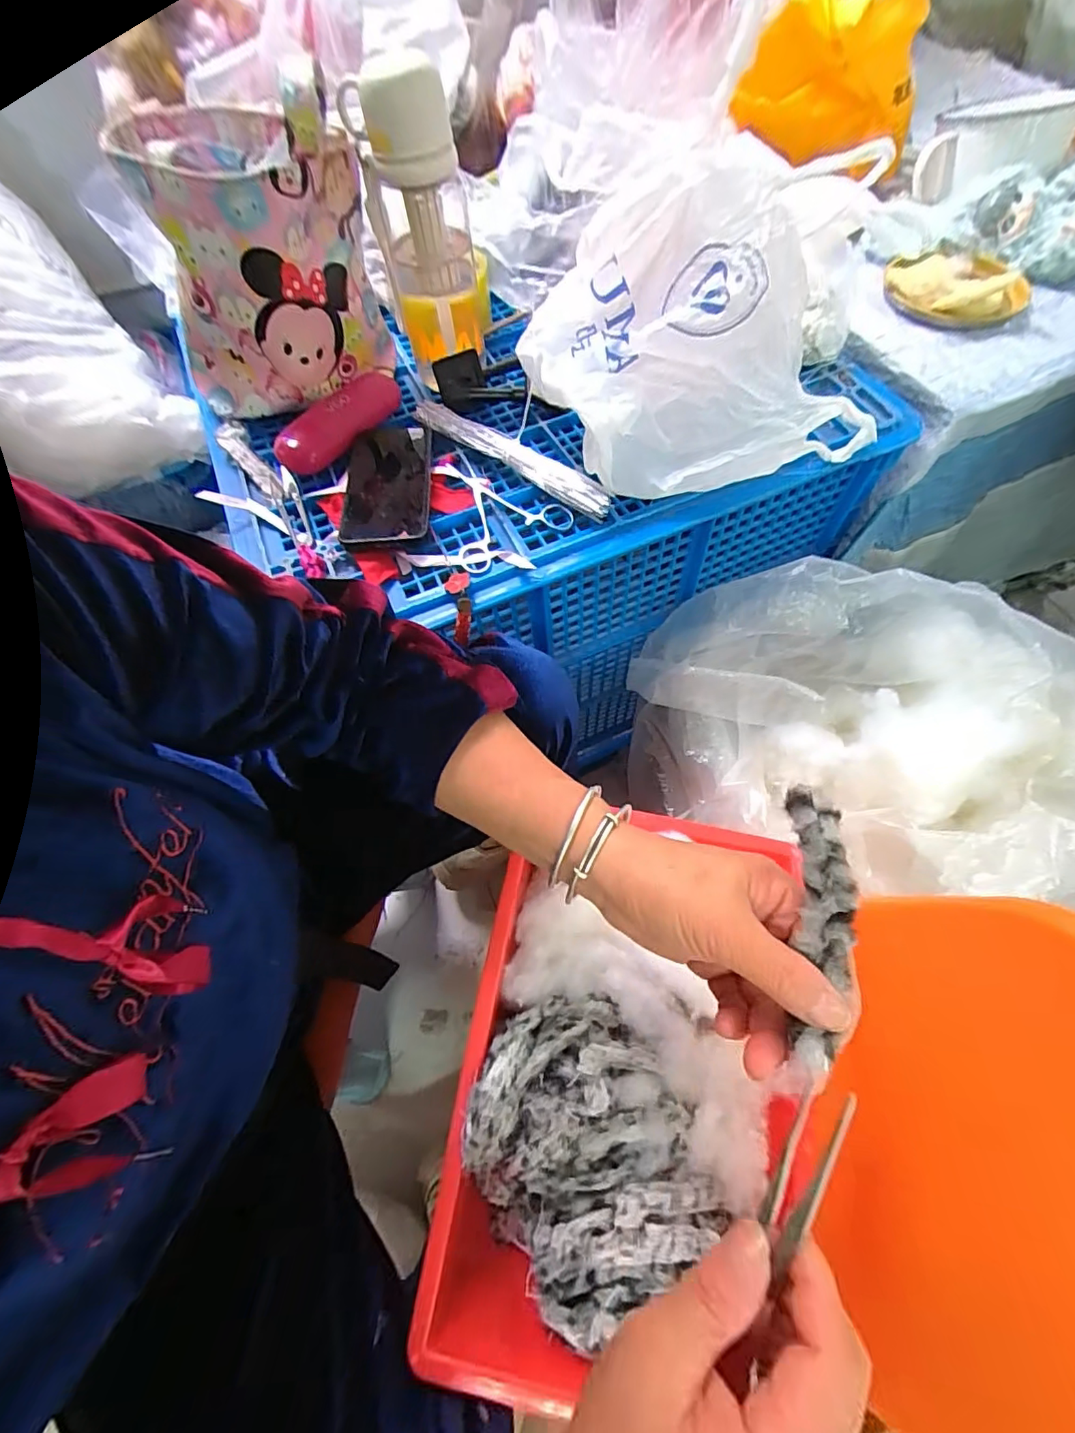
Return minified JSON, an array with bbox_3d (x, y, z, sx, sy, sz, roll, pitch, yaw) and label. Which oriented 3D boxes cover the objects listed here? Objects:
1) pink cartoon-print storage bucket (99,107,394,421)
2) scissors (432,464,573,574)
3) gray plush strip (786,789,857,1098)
[{"bbox_3d":[-0.251,-0.399,0.475,0.199,0.200,0.081,-15,64,-4],"label":"pink cartoon-print storage bucket"},{"bbox_3d":[-0.043,-0.203,0.498,0.112,0.018,0.133,-28,66,-10],"label":"scissors"},{"bbox_3d":[0.129,0.095,0.235,0.025,0.014,0.124,7,72,7],"label":"gray plush strip"}]

